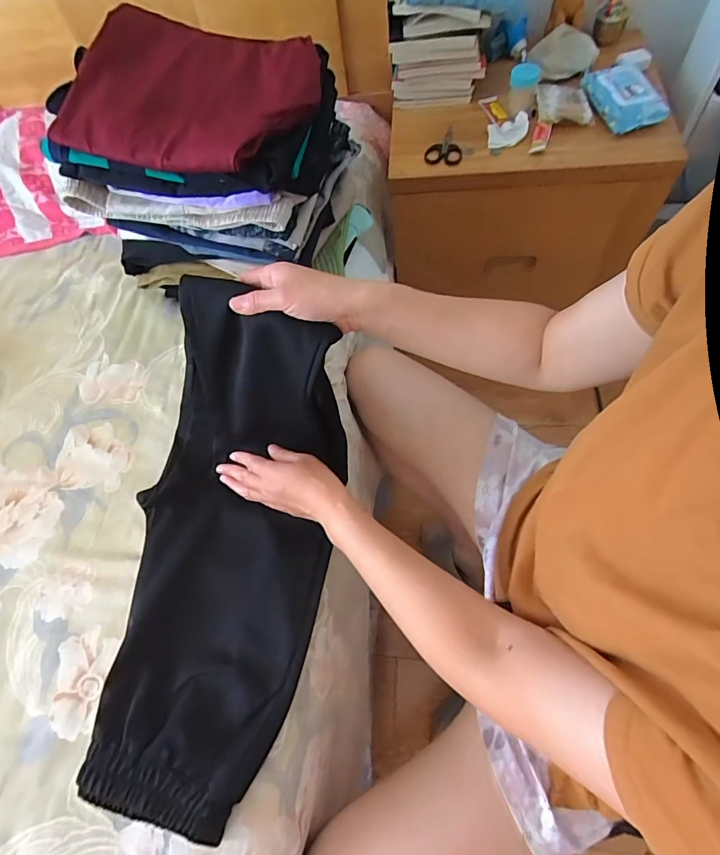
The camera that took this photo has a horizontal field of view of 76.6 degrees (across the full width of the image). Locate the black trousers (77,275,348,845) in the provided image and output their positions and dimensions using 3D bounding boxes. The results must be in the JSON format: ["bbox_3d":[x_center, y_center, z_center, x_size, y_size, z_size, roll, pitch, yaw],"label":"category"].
[{"bbox_3d":[-0.158,0.121,0.513,0.234,0.150,0.510,6,83,7],"label":"black trousers"}]

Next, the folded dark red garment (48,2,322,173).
[{"bbox_3d":[-0.196,-0.403,0.538,0.280,0.058,0.215,4,65,6],"label":"folded dark red garment"}]

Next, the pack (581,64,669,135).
[{"bbox_3d":[0.445,-0.571,0.782,0.088,0.031,0.159,-15,63,0],"label":"pack"}]

